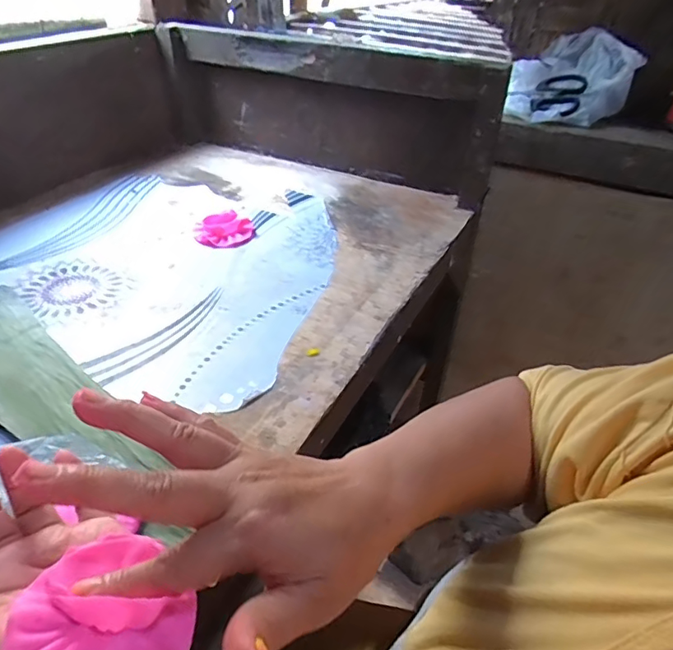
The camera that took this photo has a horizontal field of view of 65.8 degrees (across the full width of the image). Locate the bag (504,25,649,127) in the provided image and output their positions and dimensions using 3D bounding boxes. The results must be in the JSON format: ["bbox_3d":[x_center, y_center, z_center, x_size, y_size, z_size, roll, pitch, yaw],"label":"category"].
[{"bbox_3d":[0.328,-0.346,0.727,0.155,0.111,0.089,13,39,14],"label":"bag"}]

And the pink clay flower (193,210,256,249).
[{"bbox_3d":[-0.143,-0.124,0.664,0.074,0.017,0.073,-9,39,-14],"label":"pink clay flower"}]

